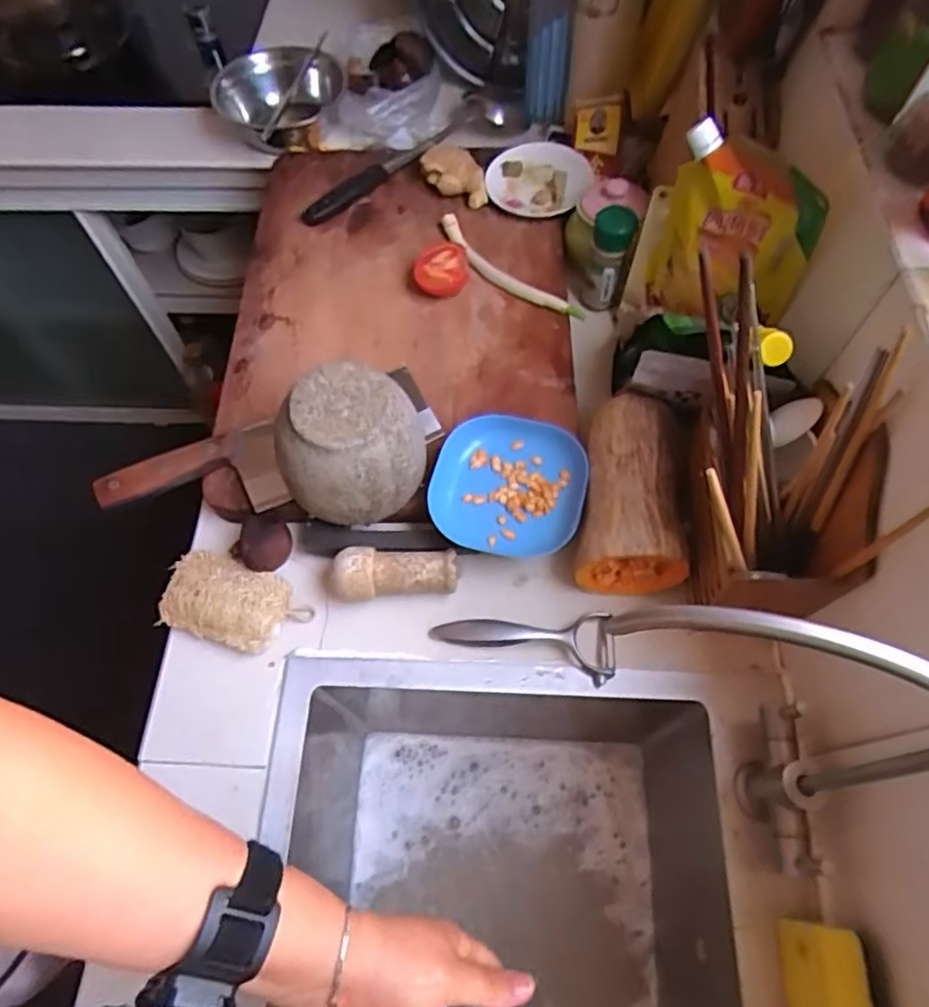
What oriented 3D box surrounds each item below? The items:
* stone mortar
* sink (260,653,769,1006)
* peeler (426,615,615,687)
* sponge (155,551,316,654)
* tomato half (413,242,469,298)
[{"bbox_3d":[-0.092,-0.041,0.541,0.094,0.111,0.104,29,67,16],"label":"stone mortar"},{"bbox_3d":[0.050,0.407,0.525,0.379,0.246,0.505,-2,63,1],"label":"sink"},{"bbox_3d":[0.049,0.120,0.534,0.149,0.016,0.057,-2,63,1],"label":"peeler"},{"bbox_3d":[-0.197,0.085,0.558,0.120,0.025,0.068,14,64,9],"label":"sponge"},{"bbox_3d":[-0.023,-0.239,0.669,0.051,0.038,0.047,5,63,5],"label":"tomato half"}]

